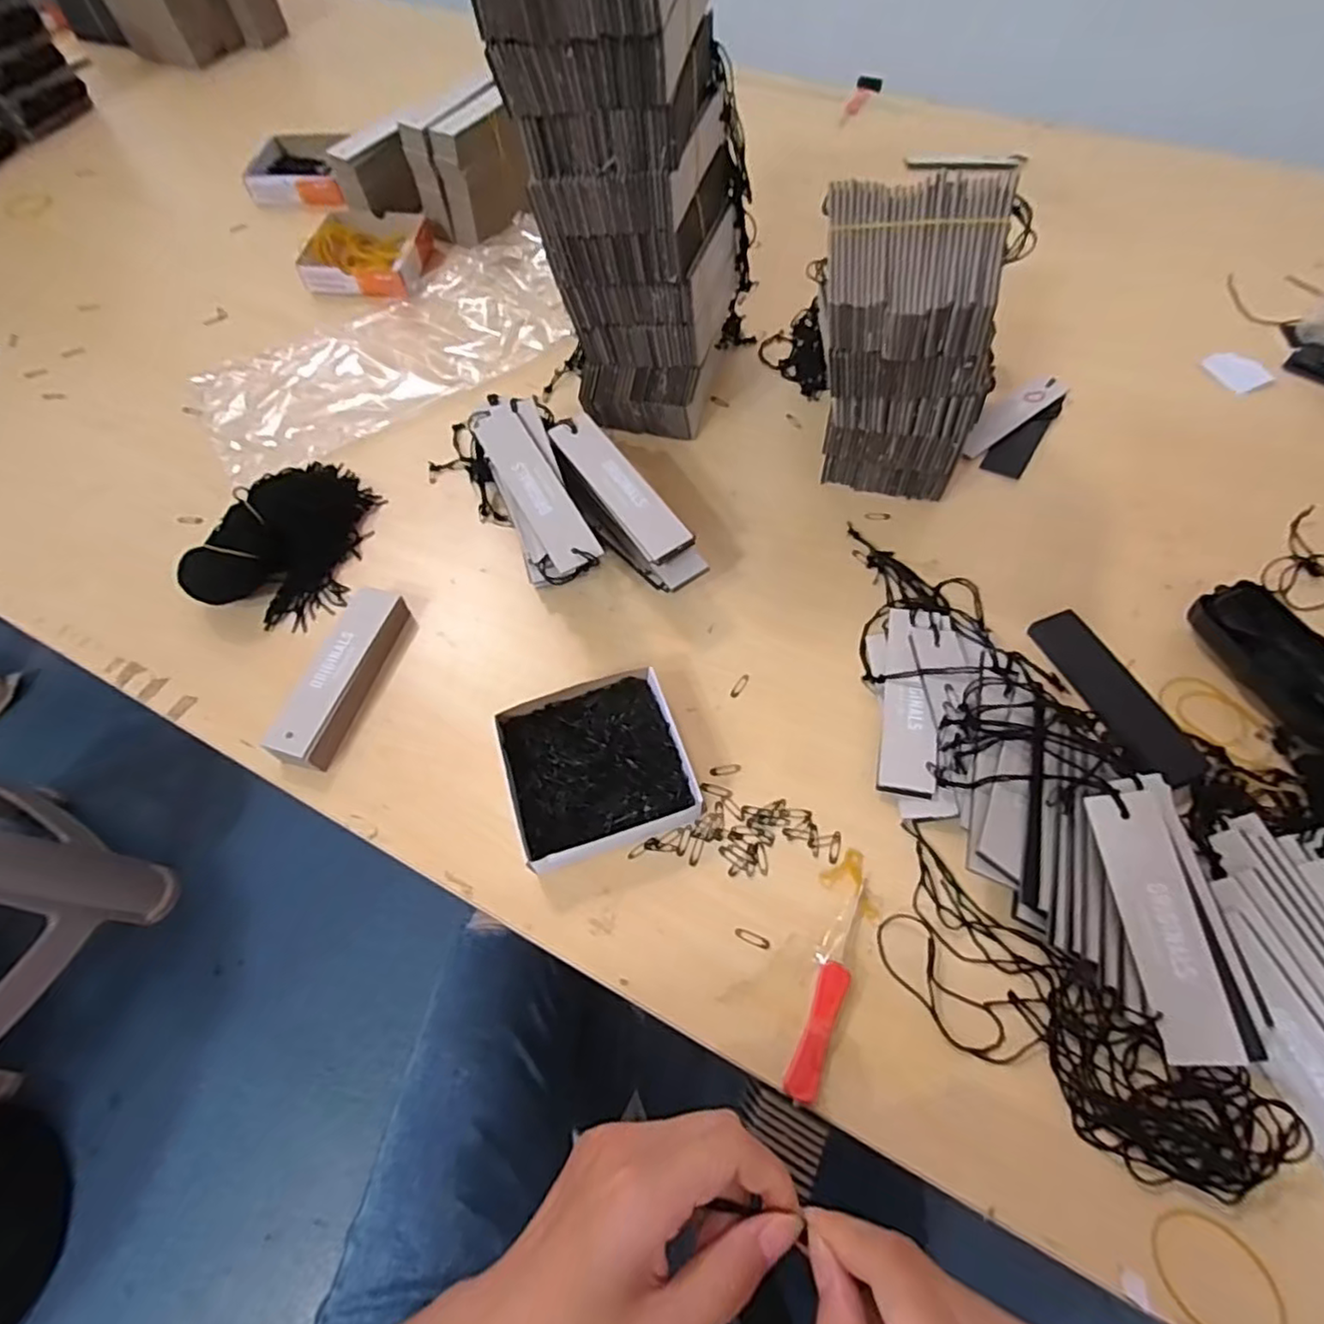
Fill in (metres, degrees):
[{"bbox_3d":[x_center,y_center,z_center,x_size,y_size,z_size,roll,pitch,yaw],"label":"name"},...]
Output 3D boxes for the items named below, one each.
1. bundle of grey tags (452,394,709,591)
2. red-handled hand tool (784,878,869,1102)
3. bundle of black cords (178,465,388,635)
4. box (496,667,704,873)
[{"bbox_3d":[-0.088,-0.123,0.443,0.045,0.026,0.156,-21,62,-9],"label":"bundle of grey tags"},{"bbox_3d":[0.088,0.168,0.344,0.018,0.006,0.109,18,63,12],"label":"red-handled hand tool"},{"bbox_3d":[-0.276,-0.102,0.495,0.102,0.039,0.150,13,62,9],"label":"bundle of black cords"},{"bbox_3d":[-0.040,0.063,0.405,0.104,0.022,0.103,-17,61,-8],"label":"box"}]

